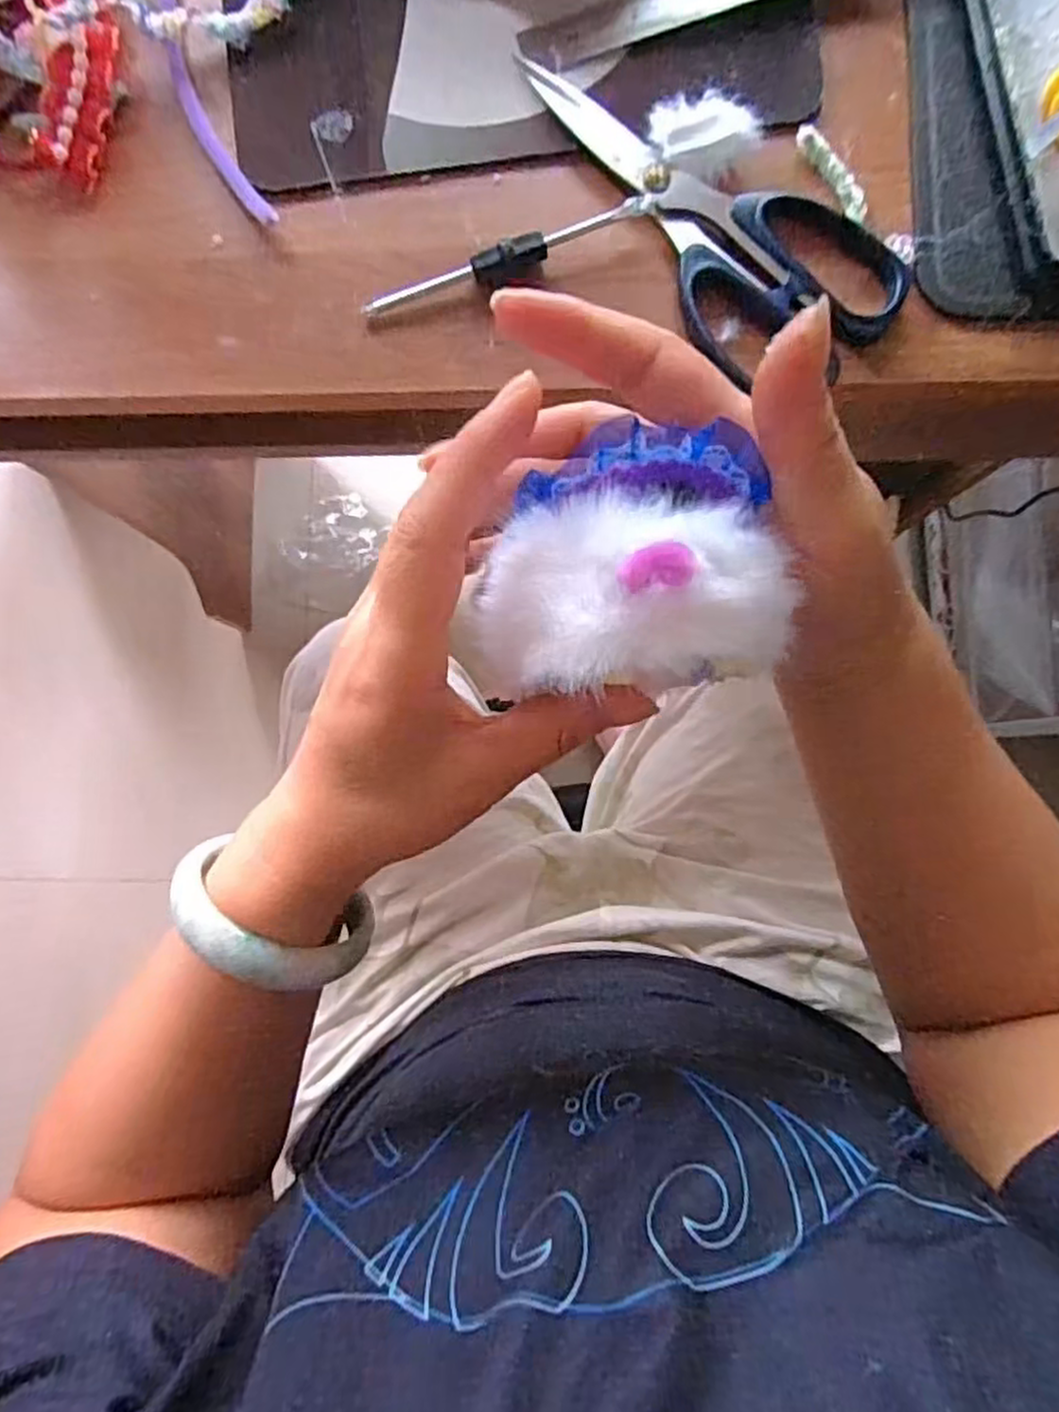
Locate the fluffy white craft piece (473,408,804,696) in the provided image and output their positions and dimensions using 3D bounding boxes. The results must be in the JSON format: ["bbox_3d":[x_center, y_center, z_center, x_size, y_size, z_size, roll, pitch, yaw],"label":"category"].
[{"bbox_3d":[0.028,-0.038,0.184,0.082,0.032,0.066,-1,86,1],"label":"fluffy white craft piece"}]

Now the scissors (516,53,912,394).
[{"bbox_3d":[0.074,-0.206,0.294,0.083,0.009,0.171,-40,86,-2],"label":"scissors"}]

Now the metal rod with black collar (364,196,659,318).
[{"bbox_3d":[-0.009,-0.180,0.295,0.121,0.016,0.010,-21,86,-1],"label":"metal rod with black collar"}]

